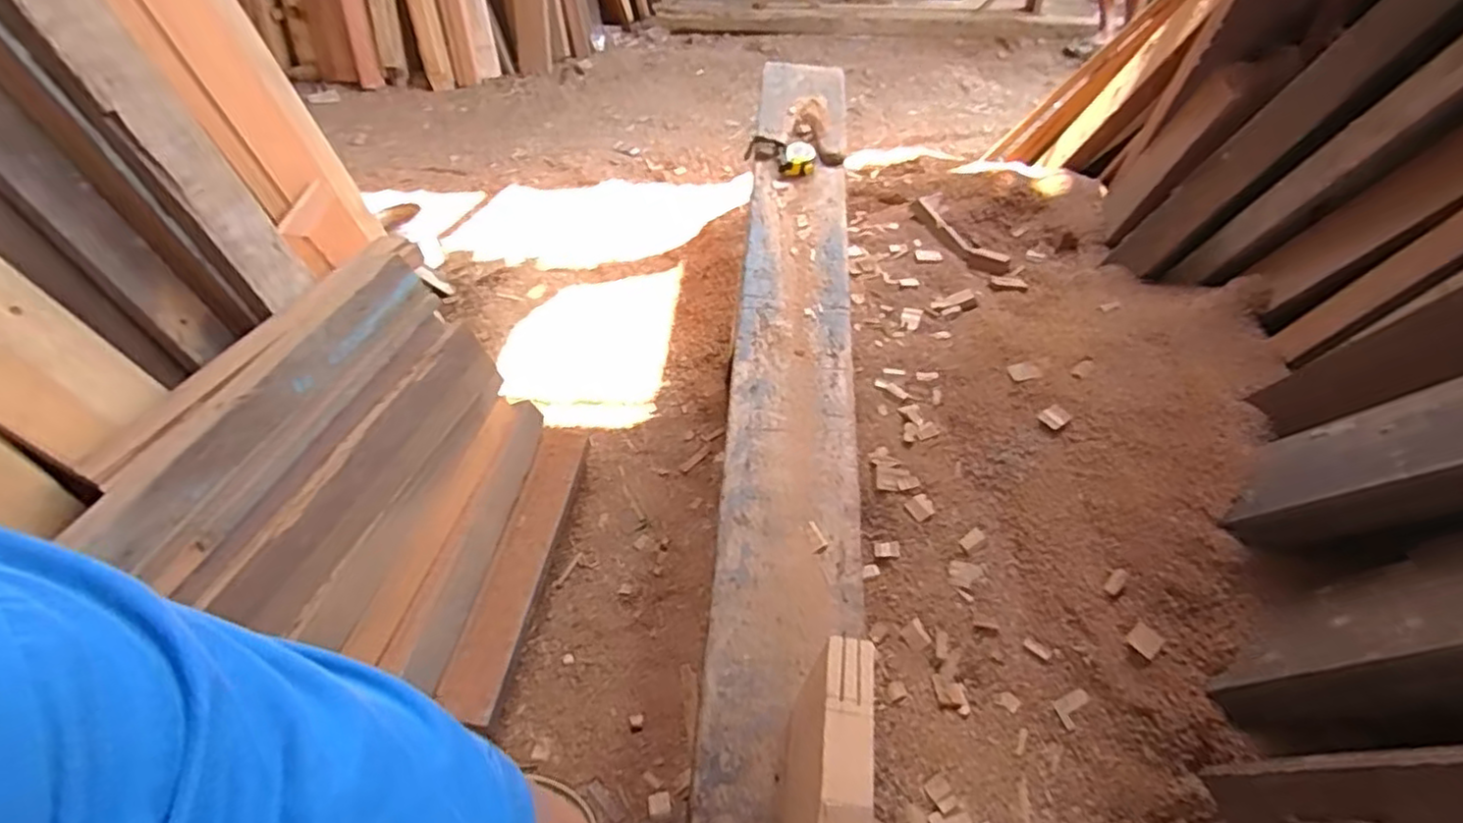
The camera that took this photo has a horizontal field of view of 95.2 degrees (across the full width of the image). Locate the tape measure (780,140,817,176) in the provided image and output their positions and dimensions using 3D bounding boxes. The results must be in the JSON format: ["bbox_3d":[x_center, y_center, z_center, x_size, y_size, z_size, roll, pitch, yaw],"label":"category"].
[{"bbox_3d":[0.131,-0.496,1.318,0.067,0.038,0.062,5,49,5],"label":"tape measure"}]

